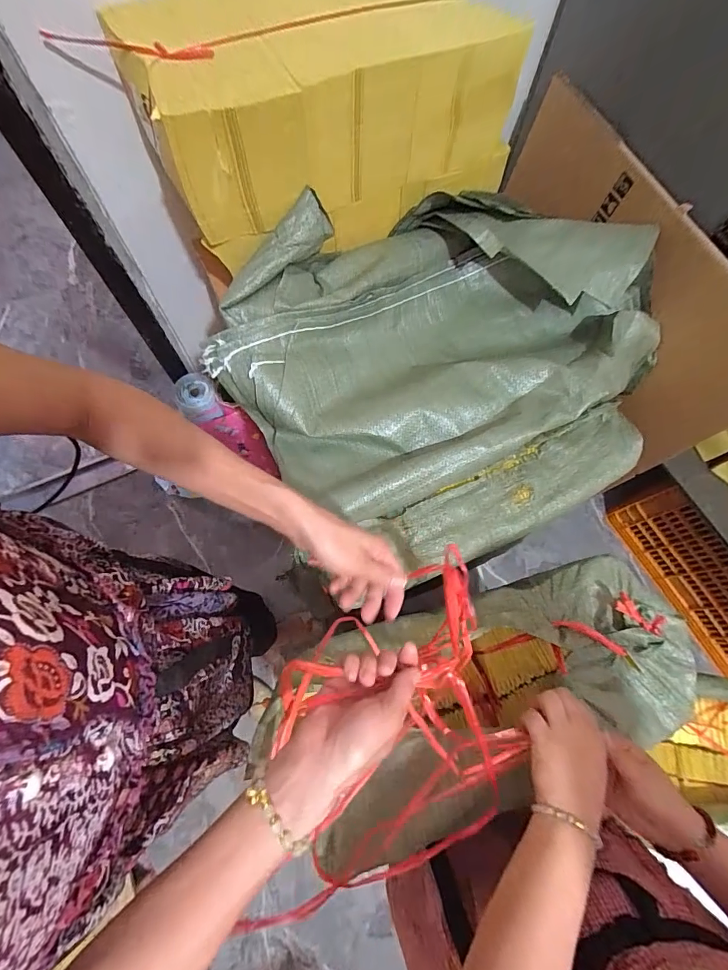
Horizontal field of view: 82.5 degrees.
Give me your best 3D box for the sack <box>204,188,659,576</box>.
[{"bbox_3d":[0.171,-0.204,0.634,0.656,0.214,0.514,-33,74,-12],"label":"sack"}]

